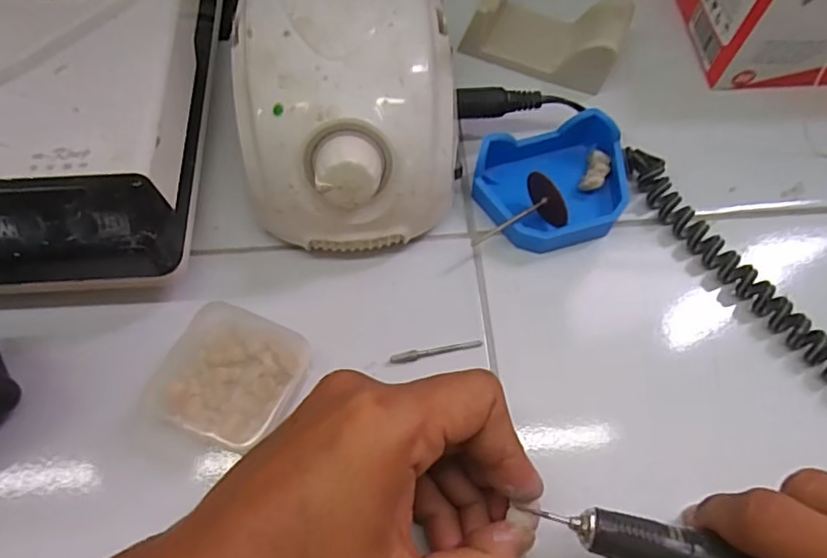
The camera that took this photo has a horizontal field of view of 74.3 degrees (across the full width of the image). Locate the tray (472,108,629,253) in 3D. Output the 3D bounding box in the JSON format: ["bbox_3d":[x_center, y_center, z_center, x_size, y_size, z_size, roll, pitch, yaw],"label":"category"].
[{"bbox_3d":[0.075,-0.048,0.284,0.078,0.027,0.063,-17,67,-8],"label":"tray"}]

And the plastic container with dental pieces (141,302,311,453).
[{"bbox_3d":[-0.079,0.044,0.244,0.057,0.022,0.057,24,68,10],"label":"plastic container with dental pieces"}]

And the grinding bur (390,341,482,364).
[{"bbox_3d":[0.011,0.034,0.258,0.043,0.004,0.005,-11,67,-6],"label":"grinding bur"}]

